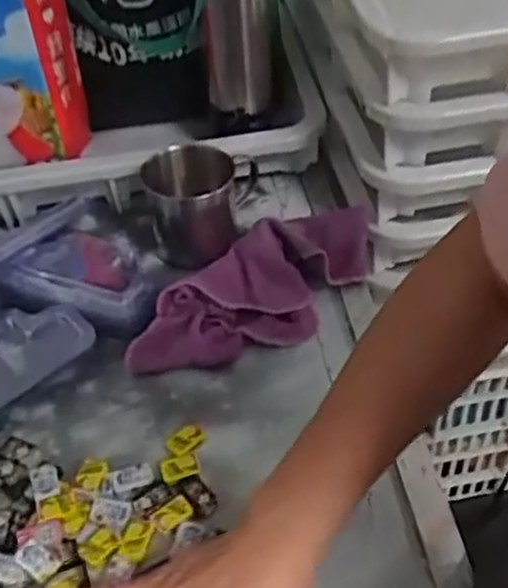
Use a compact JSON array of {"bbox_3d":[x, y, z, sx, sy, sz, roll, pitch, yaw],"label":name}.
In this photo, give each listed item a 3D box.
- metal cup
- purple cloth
[{"bbox_3d":[-0.046,-0.087,0.657,0.097,0.071,0.097,-2,46,2],"label":"metal cup"},{"bbox_3d":[0.004,-0.008,0.601,0.233,0.044,0.102,-24,49,-19],"label":"purple cloth"}]

